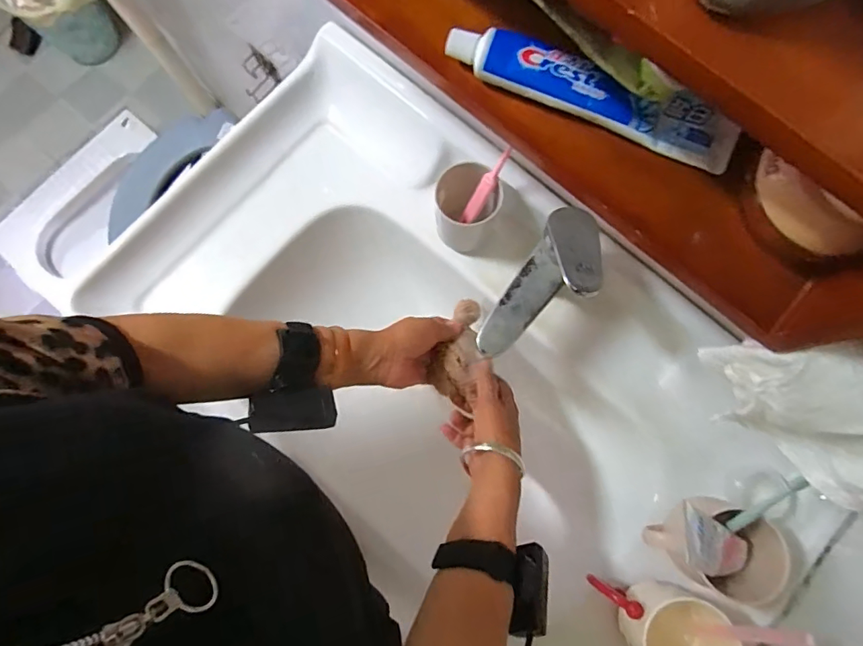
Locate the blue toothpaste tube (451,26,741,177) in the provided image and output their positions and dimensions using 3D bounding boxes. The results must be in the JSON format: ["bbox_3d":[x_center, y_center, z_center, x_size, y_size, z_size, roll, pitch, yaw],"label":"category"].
[{"bbox_3d":[0.094,-0.137,0.288,0.178,0.026,0.034,22,79,5],"label":"blue toothpaste tube"}]

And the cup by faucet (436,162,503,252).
[{"bbox_3d":[0.037,-0.133,0.556,0.064,0.096,0.063,0,78,1],"label":"cup by faucet"}]

